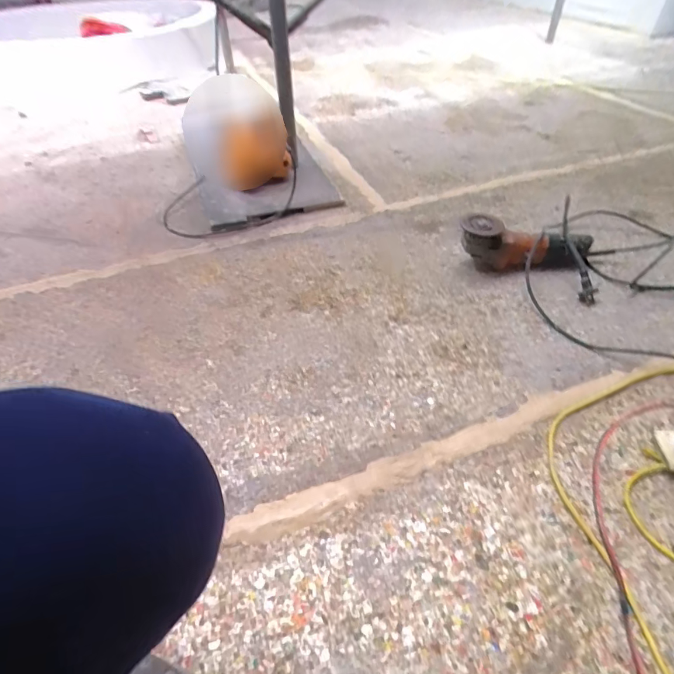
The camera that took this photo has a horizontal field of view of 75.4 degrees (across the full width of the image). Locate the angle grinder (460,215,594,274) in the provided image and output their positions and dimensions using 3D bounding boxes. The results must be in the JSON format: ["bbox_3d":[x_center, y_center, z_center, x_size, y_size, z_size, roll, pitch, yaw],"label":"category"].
[{"bbox_3d":[0.396,-0.190,0.912,0.265,0.104,0.083,6,45,8],"label":"angle grinder"}]

